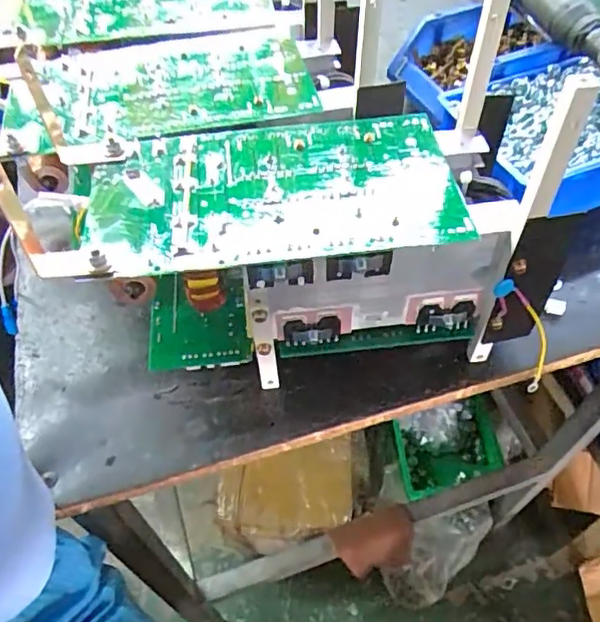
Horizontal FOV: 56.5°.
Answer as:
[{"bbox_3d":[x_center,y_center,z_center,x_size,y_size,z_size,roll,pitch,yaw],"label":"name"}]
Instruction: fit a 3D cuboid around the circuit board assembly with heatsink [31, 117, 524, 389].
[{"bbox_3d":[-0.006,-0.048,0.382,0.264,0.103,0.130,-6,53,-3],"label":"circuit board assembly with heatsink"}]

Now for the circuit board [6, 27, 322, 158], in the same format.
[{"bbox_3d":[-0.102,-0.167,0.412,0.216,0.006,0.124,-10,53,-6],"label":"circuit board"}]

